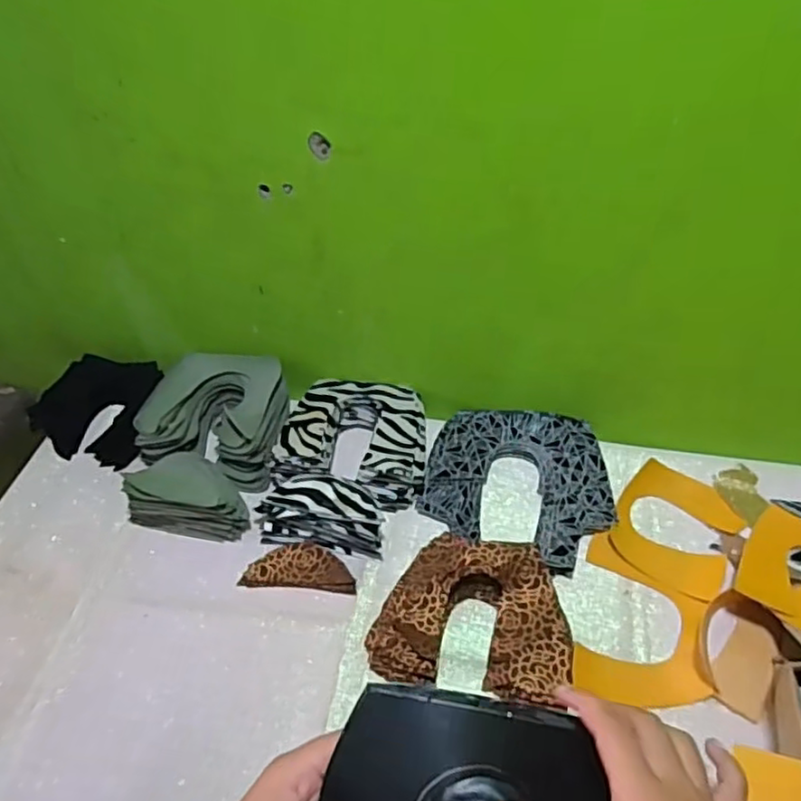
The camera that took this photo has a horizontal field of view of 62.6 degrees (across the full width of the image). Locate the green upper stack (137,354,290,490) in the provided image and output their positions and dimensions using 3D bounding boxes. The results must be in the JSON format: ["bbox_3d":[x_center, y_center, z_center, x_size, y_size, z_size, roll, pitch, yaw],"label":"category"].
[{"bbox_3d":[-0.206,0.015,0.765,0.163,0.056,0.145,12,49,13],"label":"green upper stack"}]

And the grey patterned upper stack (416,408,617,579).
[{"bbox_3d":[0.123,0.090,0.701,0.191,0.034,0.179,8,49,10],"label":"grey patterned upper stack"}]

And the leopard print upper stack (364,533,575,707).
[{"bbox_3d":[0.065,0.198,0.600,0.178,0.048,0.143,6,48,8],"label":"leopard print upper stack"}]

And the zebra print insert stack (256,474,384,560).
[{"bbox_3d":[-0.082,0.113,0.676,0.134,0.062,0.057,5,48,8],"label":"zebra print insert stack"}]

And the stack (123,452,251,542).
[{"bbox_3d":[-0.219,0.098,0.694,0.128,0.067,0.064,8,49,10],"label":"stack"}]

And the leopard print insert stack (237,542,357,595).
[{"bbox_3d":[-0.100,0.166,0.661,0.113,0.011,0.047,3,48,6],"label":"leopard print insert stack"}]

